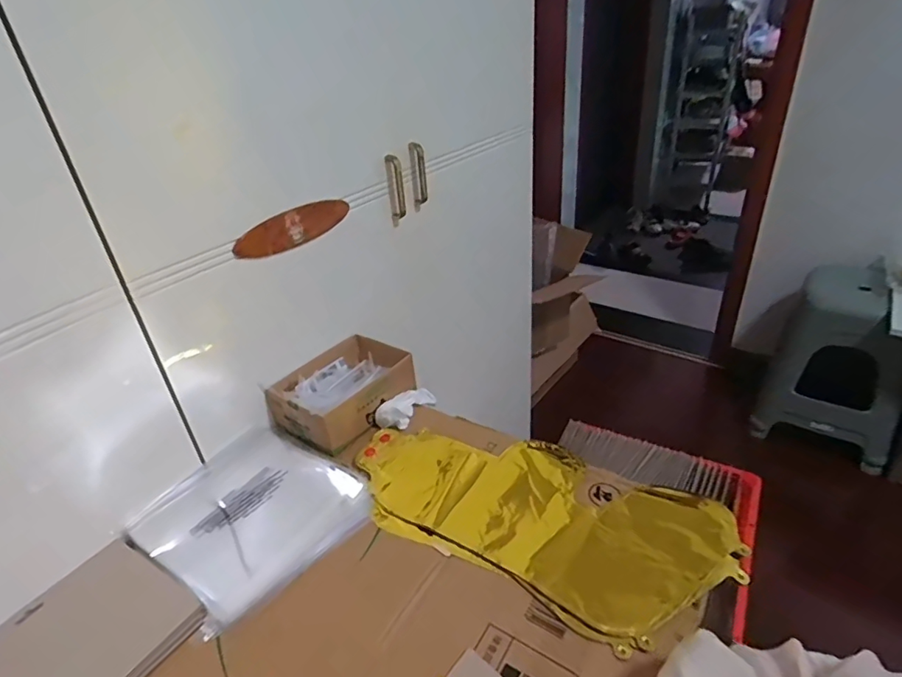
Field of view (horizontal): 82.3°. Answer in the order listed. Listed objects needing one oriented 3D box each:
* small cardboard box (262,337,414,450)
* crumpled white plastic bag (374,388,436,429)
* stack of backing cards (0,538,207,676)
[{"bbox_3d":[-0.158,0.073,0.771,0.148,0.062,0.191,18,38,32],"label":"small cardboard box"},{"bbox_3d":[-0.062,0.099,0.767,0.040,0.034,0.111,15,23,29],"label":"crumpled white plastic bag"},{"bbox_3d":[-0.358,0.297,0.482,0.154,0.022,0.197,15,37,30],"label":"stack of backing cards"}]

